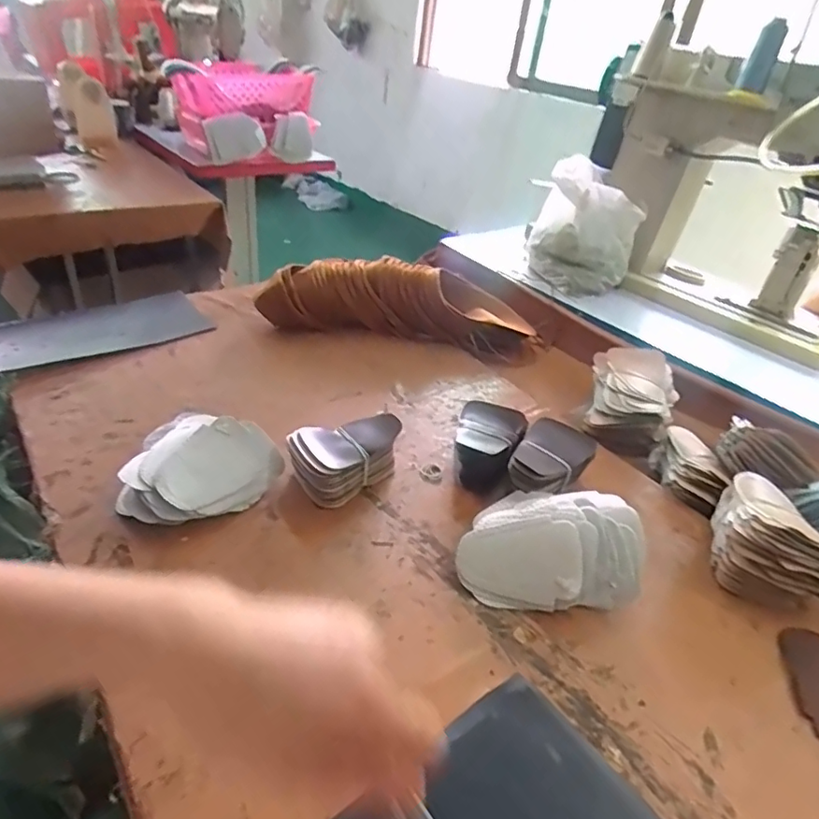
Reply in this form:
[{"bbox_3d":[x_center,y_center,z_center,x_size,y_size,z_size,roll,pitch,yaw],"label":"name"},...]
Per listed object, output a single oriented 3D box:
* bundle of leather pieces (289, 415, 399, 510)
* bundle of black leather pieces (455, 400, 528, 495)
[{"bbox_3d":[-0.076,0.060,0.705,0.142,0.065,0.088,-14,40,-29],"label":"bundle of leather pieces"},{"bbox_3d":[0.104,0.048,0.759,0.094,0.055,0.130,16,35,12],"label":"bundle of black leather pieces"}]

